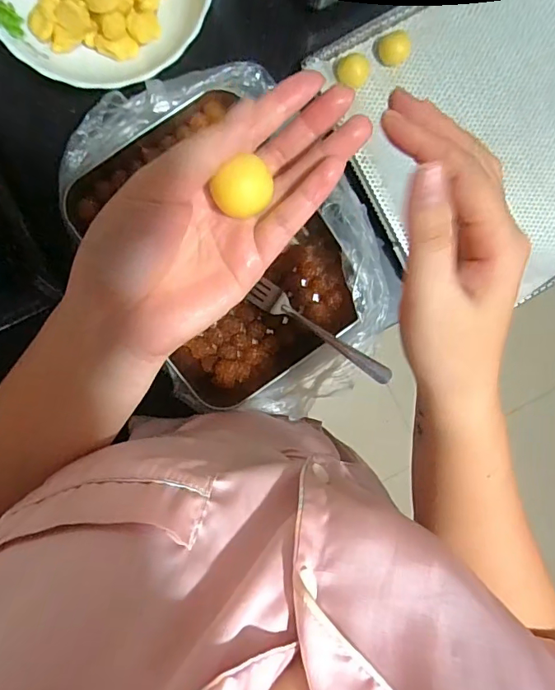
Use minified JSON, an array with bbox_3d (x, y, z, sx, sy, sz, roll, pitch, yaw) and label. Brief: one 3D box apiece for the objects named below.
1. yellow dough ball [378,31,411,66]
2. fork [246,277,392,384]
[{"bbox_3d":[0.111,-0.284,0.455,0.029,0.025,0.027,0,92,-4],"label":"yellow dough ball"},{"bbox_3d":[0.040,-0.012,0.451,0.154,0.017,0.026,36,89,11],"label":"fork"}]

